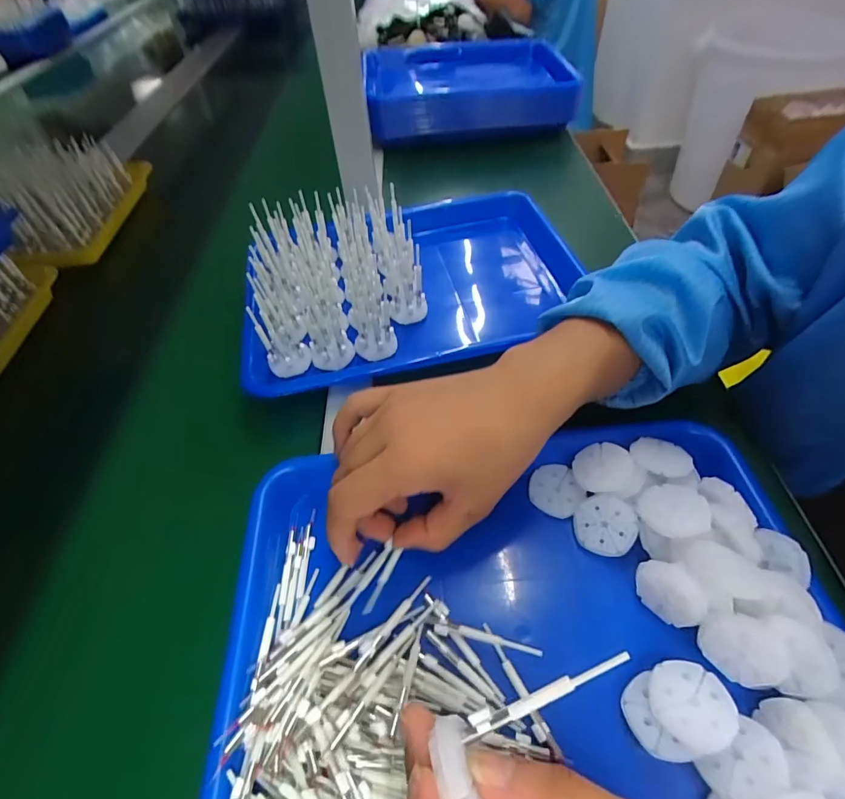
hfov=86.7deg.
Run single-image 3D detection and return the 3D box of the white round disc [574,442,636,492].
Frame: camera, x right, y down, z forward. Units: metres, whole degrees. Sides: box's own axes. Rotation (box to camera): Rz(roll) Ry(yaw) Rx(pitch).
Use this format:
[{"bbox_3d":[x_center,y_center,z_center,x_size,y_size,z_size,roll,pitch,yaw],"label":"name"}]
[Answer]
[{"bbox_3d":[0.122,0.045,0.304,0.038,0.007,0.037,-3,49,31],"label":"white round disc"}]

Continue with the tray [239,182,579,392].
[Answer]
[{"bbox_3d":[0.001,-0.127,0.454,0.350,0.075,0.240,-12,51,-6],"label":"tray"}]

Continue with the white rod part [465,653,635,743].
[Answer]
[{"bbox_3d":[0.043,0.105,0.159,0.065,0.004,0.005,-28,54,1],"label":"white rod part"}]

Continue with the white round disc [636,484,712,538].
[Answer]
[{"bbox_3d":[0.154,0.065,0.272,0.039,0.008,0.035,-32,55,-20],"label":"white round disc"}]

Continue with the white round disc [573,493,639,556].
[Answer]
[{"bbox_3d":[0.118,0.081,0.291,0.037,0.004,0.037,-6,69,22],"label":"white round disc"}]

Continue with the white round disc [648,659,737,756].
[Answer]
[{"bbox_3d":[0.135,0.150,0.222,0.036,0.004,0.037,-2,51,3],"label":"white round disc"}]

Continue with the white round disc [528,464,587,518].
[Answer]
[{"bbox_3d":[0.094,0.063,0.313,0.035,0.008,0.036,-2,51,3],"label":"white round disc"}]

